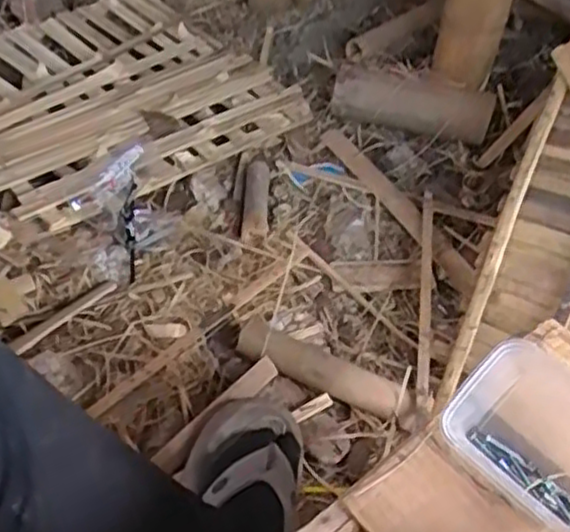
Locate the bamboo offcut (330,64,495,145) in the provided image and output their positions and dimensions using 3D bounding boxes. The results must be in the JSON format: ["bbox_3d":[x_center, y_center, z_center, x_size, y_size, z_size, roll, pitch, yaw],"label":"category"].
[{"bbox_3d":[0.209,-0.267,1.192,0.259,0.074,0.067,13,46,6],"label":"bamboo offcut"}]

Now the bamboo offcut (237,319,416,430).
[{"bbox_3d":[0.051,0.128,0.877,0.228,0.032,0.043,21,47,13],"label":"bamboo offcut"}]

